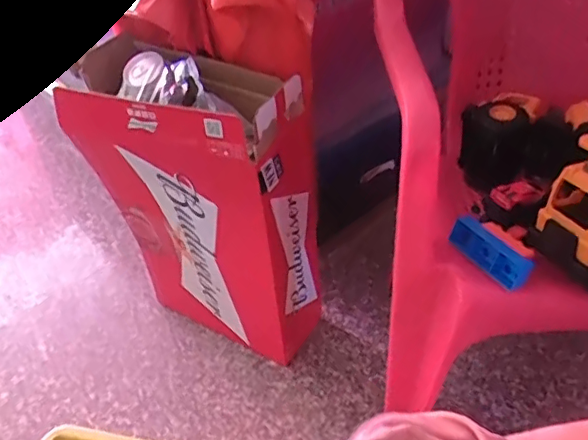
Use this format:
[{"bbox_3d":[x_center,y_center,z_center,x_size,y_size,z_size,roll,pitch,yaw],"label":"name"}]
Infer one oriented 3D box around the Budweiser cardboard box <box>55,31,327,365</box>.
[{"bbox_3d":[-0.120,-0.001,0.807,0.277,0.453,0.127,14,45,19],"label":"Budweiser cardboard box"}]

